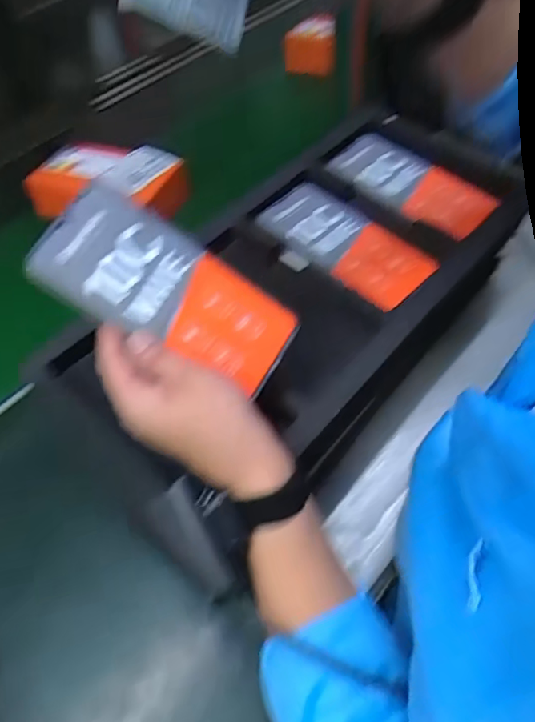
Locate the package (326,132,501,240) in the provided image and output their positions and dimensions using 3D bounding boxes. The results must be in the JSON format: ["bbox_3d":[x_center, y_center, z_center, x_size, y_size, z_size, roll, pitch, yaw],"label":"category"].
[{"bbox_3d":[0.149,-0.185,0.568,0.158,0.028,0.085,34,63,27],"label":"package"}]

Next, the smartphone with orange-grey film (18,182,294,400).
[{"bbox_3d":[-0.064,-0.047,0.371,0.166,0.012,0.081,32,77,-9],"label":"smartphone with orange-grey film"}]

